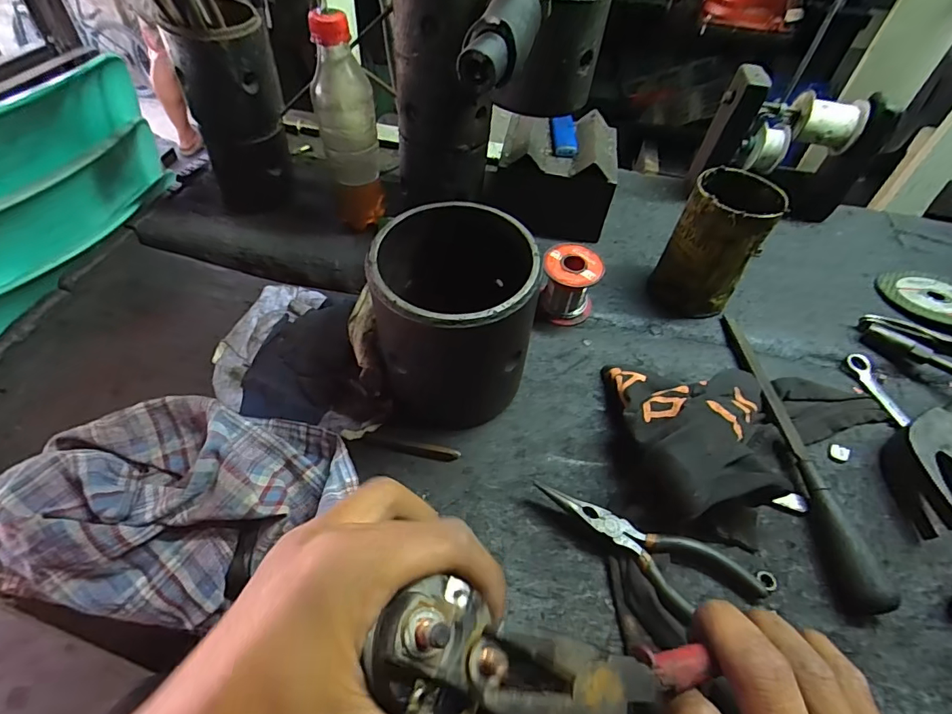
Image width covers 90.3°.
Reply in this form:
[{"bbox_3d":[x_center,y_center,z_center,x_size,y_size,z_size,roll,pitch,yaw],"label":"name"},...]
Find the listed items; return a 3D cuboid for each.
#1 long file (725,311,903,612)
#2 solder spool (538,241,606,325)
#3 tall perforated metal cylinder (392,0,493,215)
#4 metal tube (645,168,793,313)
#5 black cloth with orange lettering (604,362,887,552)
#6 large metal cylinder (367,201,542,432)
[{"bbox_3d":[0.248,0.058,0.363,0.030,0.020,0.243,4,49,-2],"label":"long file"},{"bbox_3d":[0.084,-0.065,0.431,0.050,0.058,0.047,3,49,-3],"label":"solder spool"},{"bbox_3d":[-0.030,-0.247,0.444,0.088,0.203,0.092,0,50,-6],"label":"tall perforated metal cylinder"},{"bbox_3d":[0.216,-0.099,0.436,0.070,0.117,0.075,29,53,18],"label":"metal tube"},{"bbox_3d":[0.172,0.052,0.343,0.129,0.057,0.139,5,49,-2],"label":"black cloth with orange lettering"},{"bbox_3d":[-0.017,-0.027,0.346,0.109,0.130,0.115,0,50,-6],"label":"large metal cylinder"}]

